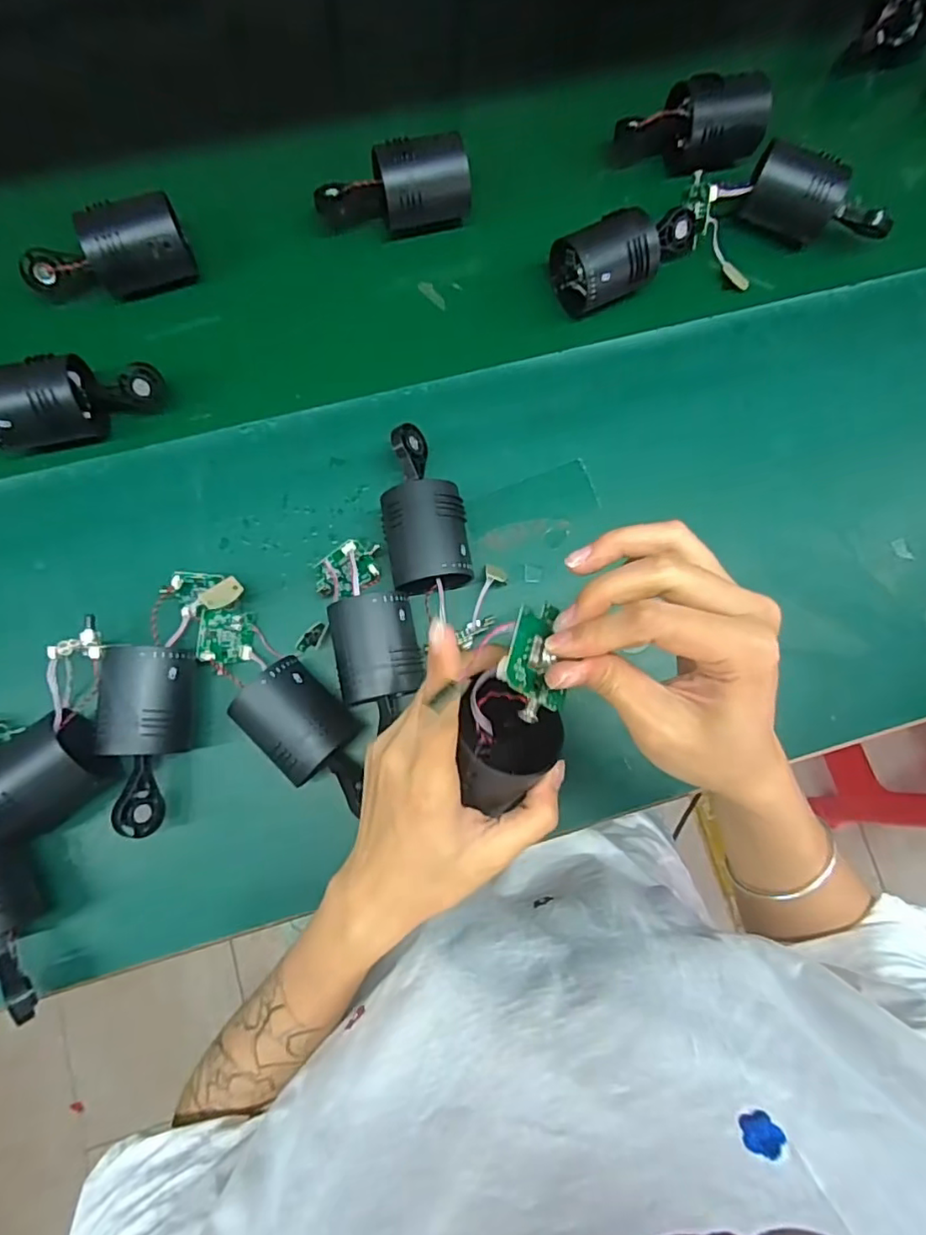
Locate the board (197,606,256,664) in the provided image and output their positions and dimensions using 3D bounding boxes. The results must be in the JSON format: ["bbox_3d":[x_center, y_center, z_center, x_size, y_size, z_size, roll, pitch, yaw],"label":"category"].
[{"bbox_3d":[-0.158,0.012,0.400,0.037,0.009,0.036,16,84,-43],"label":"board"}]

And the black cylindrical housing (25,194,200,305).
[{"bbox_3d":[-0.254,-0.265,0.441,0.116,0.051,0.053,-10,84,7],"label":"black cylindrical housing"}]

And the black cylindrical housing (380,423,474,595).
[{"bbox_3d":[-0.029,-0.074,0.414,0.056,0.053,0.119,-12,81,-6],"label":"black cylindrical housing"}]

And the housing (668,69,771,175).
[{"bbox_3d":[0.209,-0.403,0.489,0.073,0.052,0.055,0,80,-4],"label":"housing"}]

